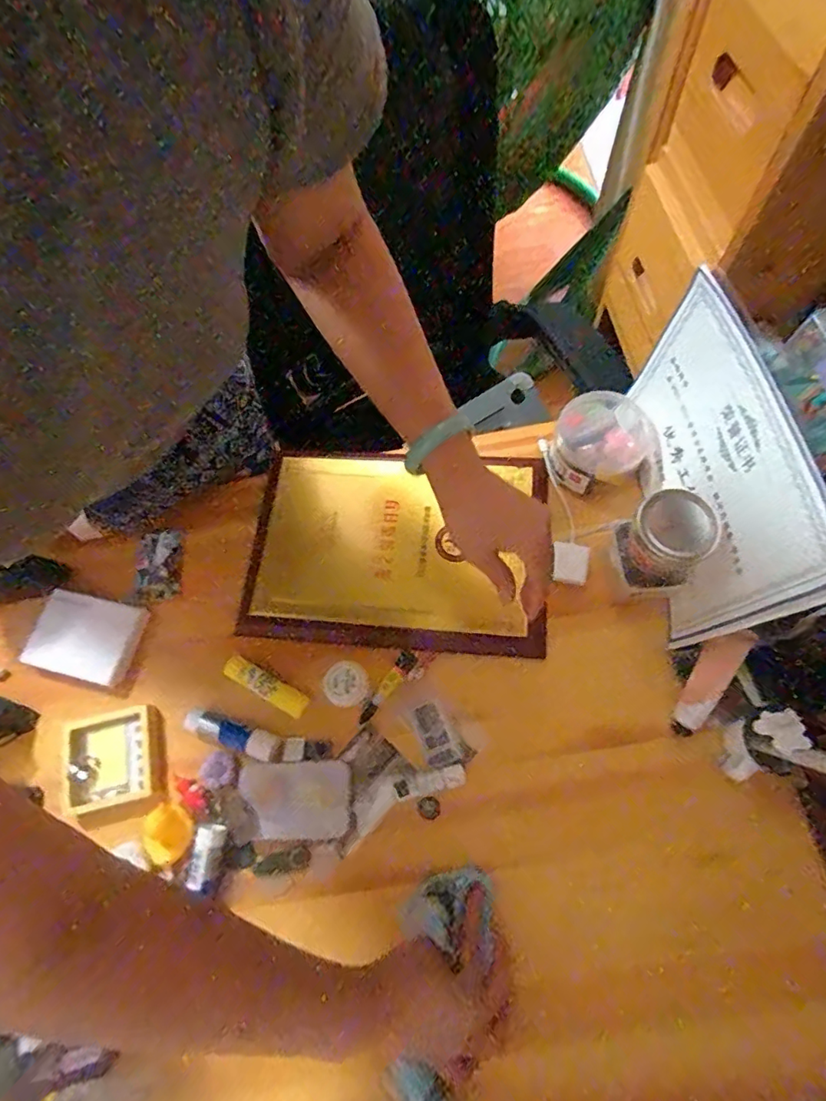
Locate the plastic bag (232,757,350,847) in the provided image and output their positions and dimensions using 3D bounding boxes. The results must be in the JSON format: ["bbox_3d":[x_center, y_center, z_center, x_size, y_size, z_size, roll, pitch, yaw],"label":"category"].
[{"bbox_3d":[-0.117,0.240,0.507,0.110,0.009,0.070,-3,68,5],"label":"plastic bag"}]

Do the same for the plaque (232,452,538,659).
[{"bbox_3d":[-0.023,-0.010,0.595,0.322,0.033,0.239,4,70,4],"label":"plaque"}]

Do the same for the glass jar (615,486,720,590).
[{"bbox_3d":[0.233,-0.007,0.500,0.072,0.086,0.078,-2,68,5],"label":"glass jar"}]

